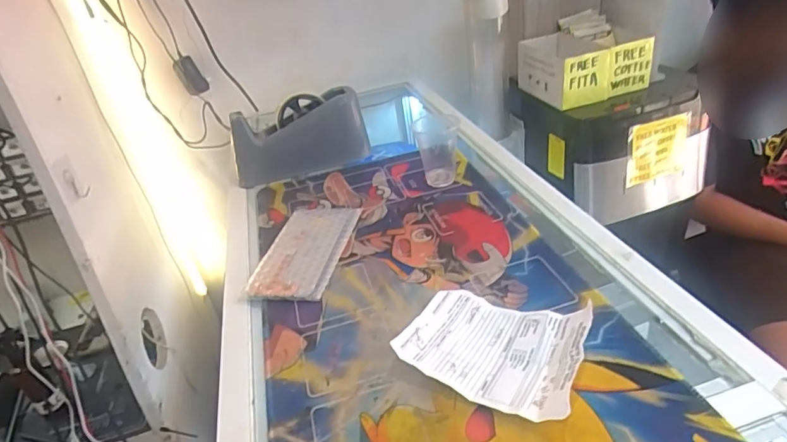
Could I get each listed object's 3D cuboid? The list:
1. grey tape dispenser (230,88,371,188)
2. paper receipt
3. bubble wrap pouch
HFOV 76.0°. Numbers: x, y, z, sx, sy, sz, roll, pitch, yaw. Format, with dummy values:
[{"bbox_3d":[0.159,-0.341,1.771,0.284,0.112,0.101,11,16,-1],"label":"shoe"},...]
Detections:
[{"bbox_3d":[-0.138,-0.123,0.768,0.211,0.120,0.057,-21,33,-17],"label":"grey tape dispenser"},{"bbox_3d":[0.080,0.097,0.404,0.140,0.035,0.106,11,37,32],"label":"paper receipt"},{"bbox_3d":[-0.097,0.027,0.571,0.087,0.010,0.170,-3,32,13],"label":"bubble wrap pouch"}]

